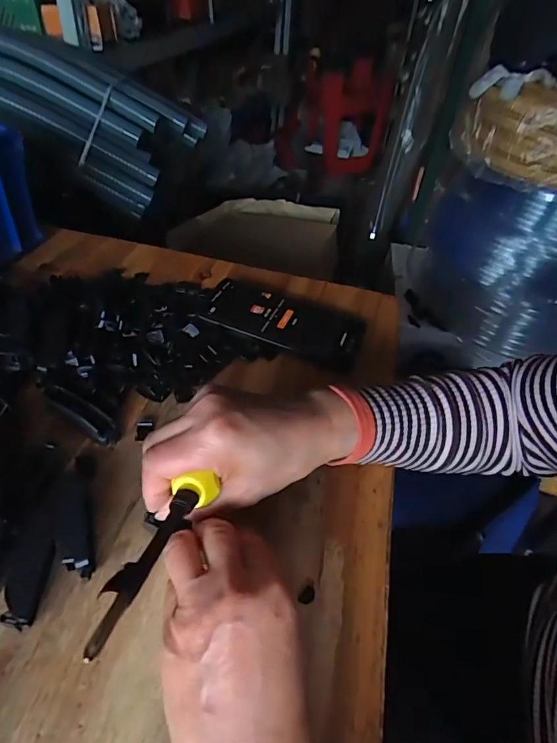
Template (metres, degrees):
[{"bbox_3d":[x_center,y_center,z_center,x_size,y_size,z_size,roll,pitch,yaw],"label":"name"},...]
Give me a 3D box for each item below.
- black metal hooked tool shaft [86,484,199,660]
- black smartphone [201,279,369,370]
[{"bbox_3d":[-0.060,0.081,0.199,0.015,0.006,0.095,13,22,7],"label":"black metal hooked tool shaft"},{"bbox_3d":[0.006,-0.053,0.463,0.158,0.014,0.083,18,44,12],"label":"black smartphone"}]

